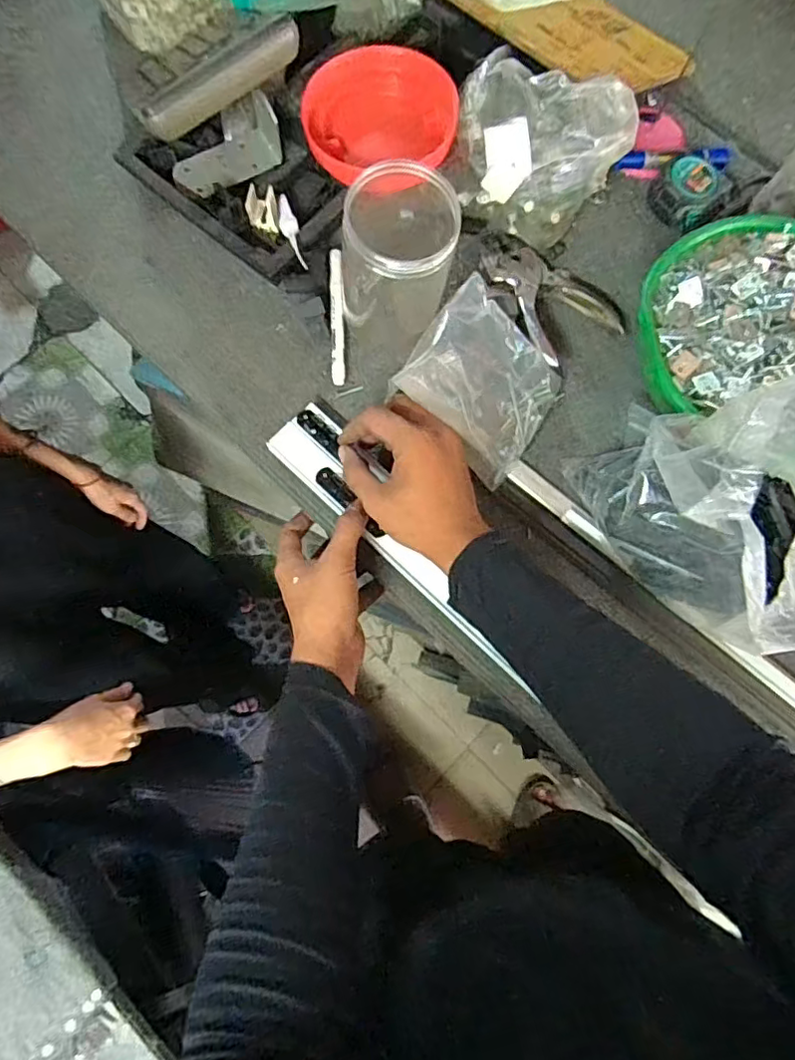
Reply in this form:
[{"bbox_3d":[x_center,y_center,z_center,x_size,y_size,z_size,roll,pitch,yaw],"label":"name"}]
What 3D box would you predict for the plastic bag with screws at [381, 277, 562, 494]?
[{"bbox_3d":[0.080,-0.134,0.535,0.137,0.031,0.135,42,77,-27],"label":"plastic bag with screws"}]

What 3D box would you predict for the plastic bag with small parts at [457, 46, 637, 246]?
[{"bbox_3d":[0.137,-0.366,0.574,0.163,0.100,0.129,15,76,2],"label":"plastic bag with small parts"}]

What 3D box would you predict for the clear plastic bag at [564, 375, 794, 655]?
[{"bbox_3d":[0.240,-0.018,0.444,0.114,0.190,0.200,-28,79,-8],"label":"clear plastic bag"}]

